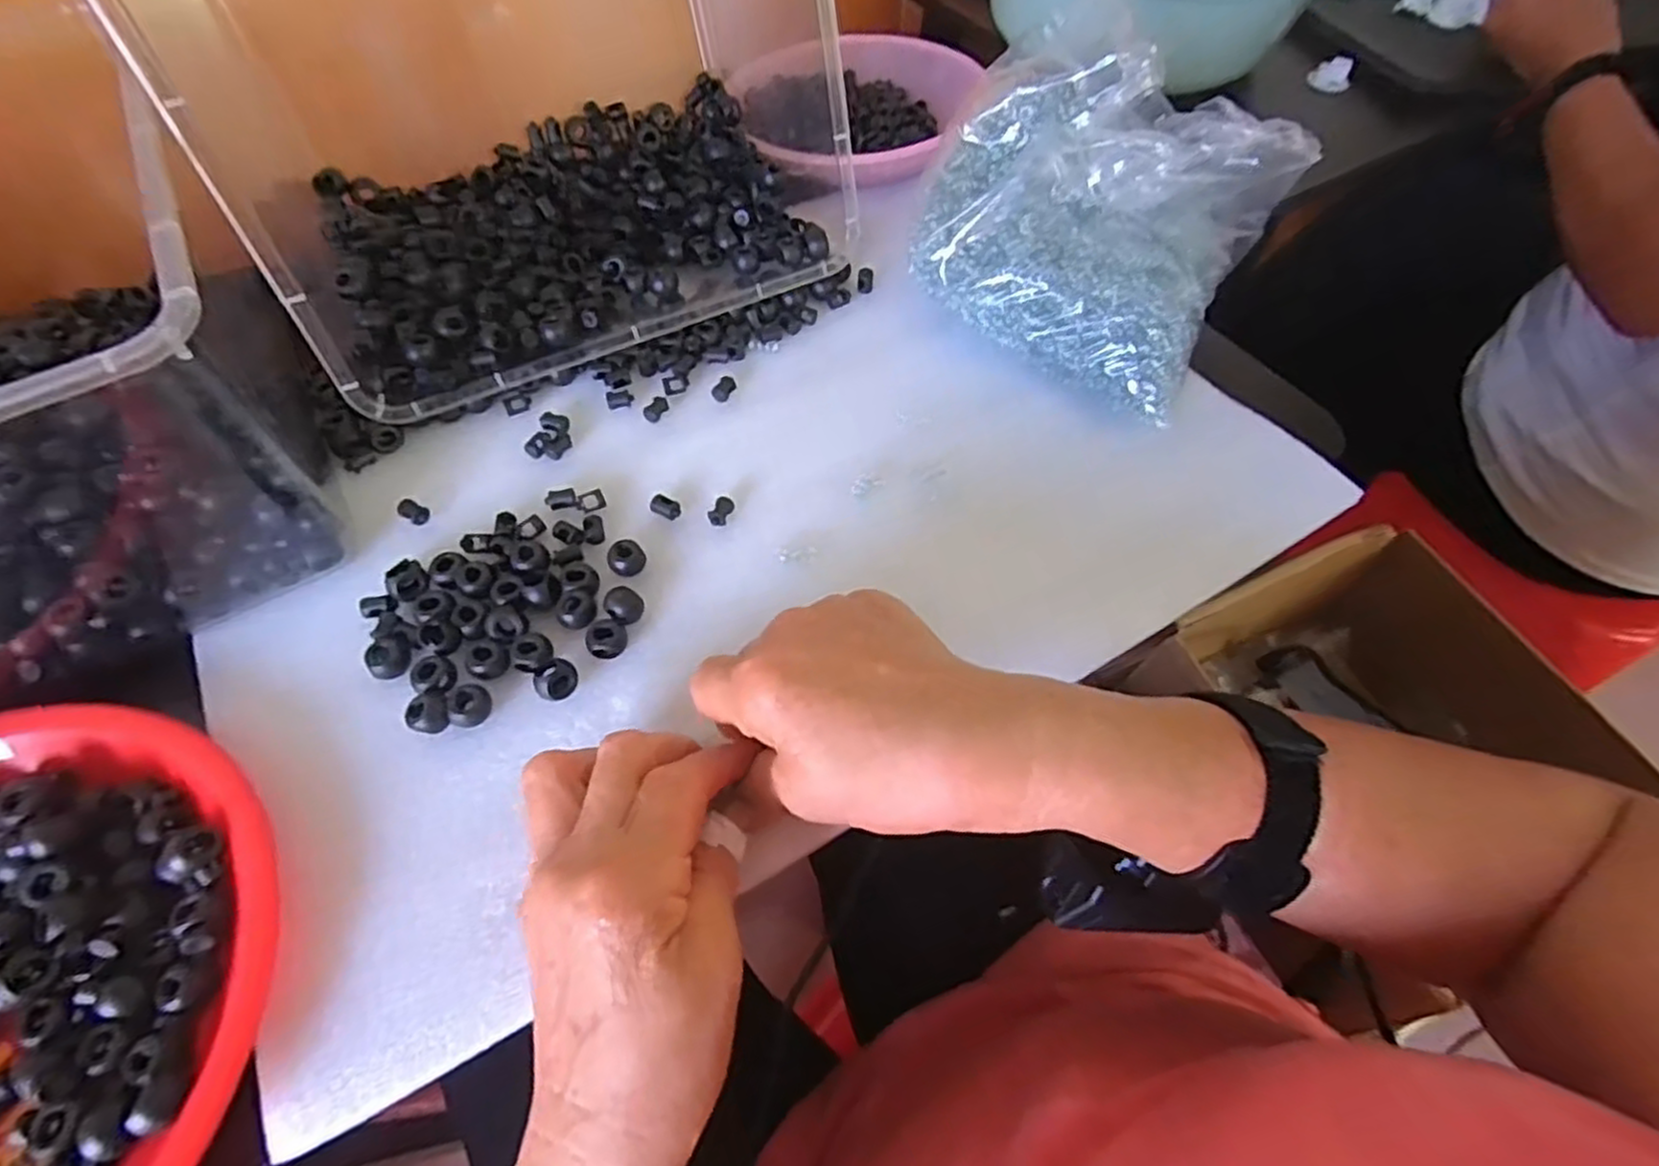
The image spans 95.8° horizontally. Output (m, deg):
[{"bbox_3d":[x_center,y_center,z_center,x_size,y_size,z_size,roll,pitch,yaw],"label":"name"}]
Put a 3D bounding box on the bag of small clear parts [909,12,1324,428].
[{"bbox_3d":[0.140,-0.205,0.407,0.181,0.123,0.136,32,63,17],"label":"bag of small clear parts"}]

